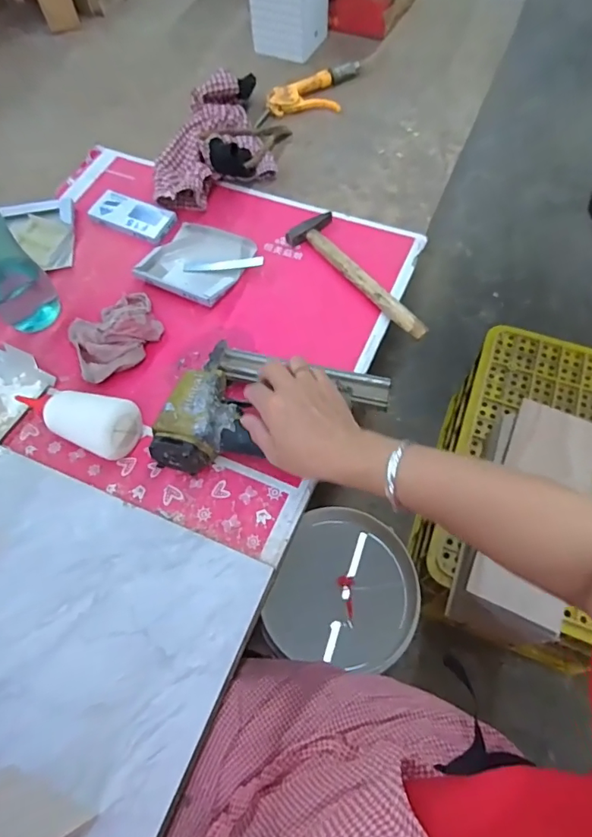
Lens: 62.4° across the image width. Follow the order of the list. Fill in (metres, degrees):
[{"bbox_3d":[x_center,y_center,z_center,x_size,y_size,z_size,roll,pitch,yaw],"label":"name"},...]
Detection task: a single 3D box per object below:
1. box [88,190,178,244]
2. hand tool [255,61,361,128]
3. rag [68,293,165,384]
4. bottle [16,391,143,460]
[{"bbox_3d":[-0.244,-0.300,0.724,0.129,0.013,0.064,25,65,14],"label":"box"},{"bbox_3d":[0.035,-0.554,0.843,0.231,0.030,0.090,-28,65,-13],"label":"hand tool"},{"bbox_3d":[-0.228,-0.113,0.613,0.109,0.033,0.105,-26,64,-12],"label":"rag"},{"bbox_3d":[-0.253,-0.009,0.547,0.159,0.053,0.062,23,65,13],"label":"bottle"}]

